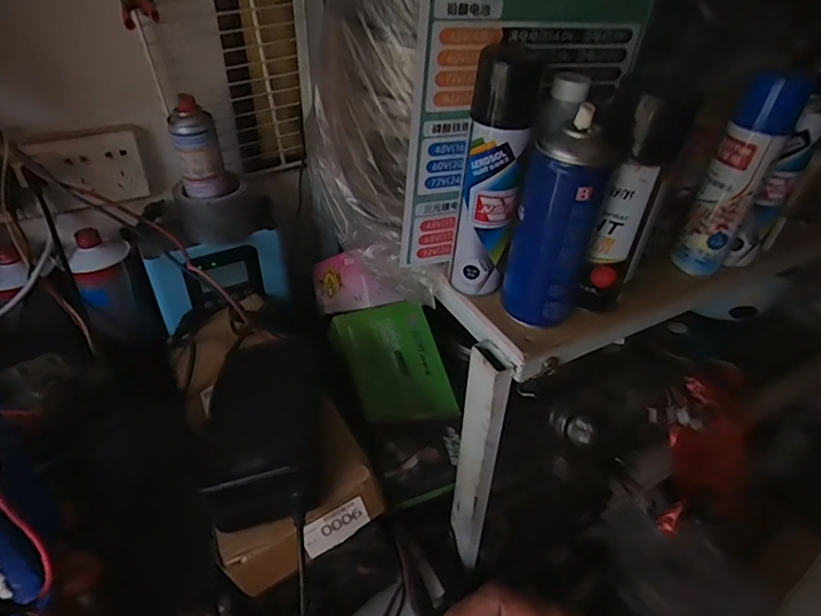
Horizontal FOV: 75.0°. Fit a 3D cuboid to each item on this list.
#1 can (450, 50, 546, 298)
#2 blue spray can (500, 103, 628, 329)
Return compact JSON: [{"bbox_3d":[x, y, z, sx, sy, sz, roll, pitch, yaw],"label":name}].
[{"bbox_3d":[0.073,-0.111,0.465,0.053,0.200,0.058,12,39,11],"label":"can"},{"bbox_3d":[0.124,-0.069,0.448,0.056,0.166,0.056,2,38,-1],"label":"blue spray can"}]

